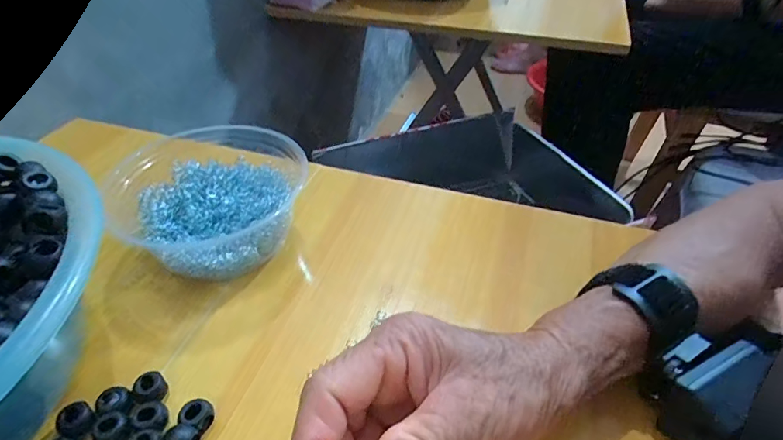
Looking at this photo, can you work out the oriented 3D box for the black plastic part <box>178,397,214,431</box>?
[{"bbox_3d":[-0.104,0.105,0.238,0.015,0.010,0.015,1,43,-1],"label":"black plastic part"}]

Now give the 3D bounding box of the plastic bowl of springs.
[{"bbox_3d":[-0.134,-0.016,0.339,0.138,0.055,0.130,23,47,22],"label":"plastic bowl of springs"}]

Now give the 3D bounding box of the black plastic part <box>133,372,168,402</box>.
[{"bbox_3d":[-0.135,0.095,0.250,0.017,0.010,0.015,34,52,30],"label":"black plastic part"}]

